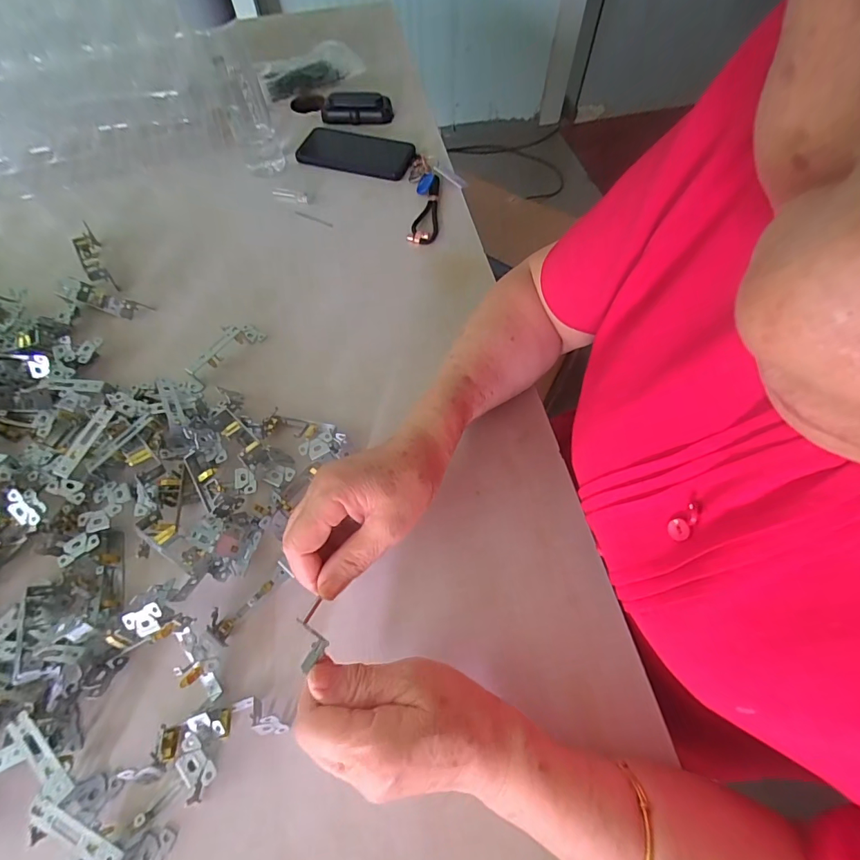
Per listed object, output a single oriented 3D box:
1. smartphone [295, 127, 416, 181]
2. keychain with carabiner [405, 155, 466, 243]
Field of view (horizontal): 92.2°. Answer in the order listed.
[{"bbox_3d":[-0.111,-0.409,0.606,0.168,0.006,0.089,18,66,10],"label":"smartphone"},{"bbox_3d":[0.008,-0.313,0.556,0.073,0.013,0.160,1,64,2],"label":"keychain with carabiner"}]

